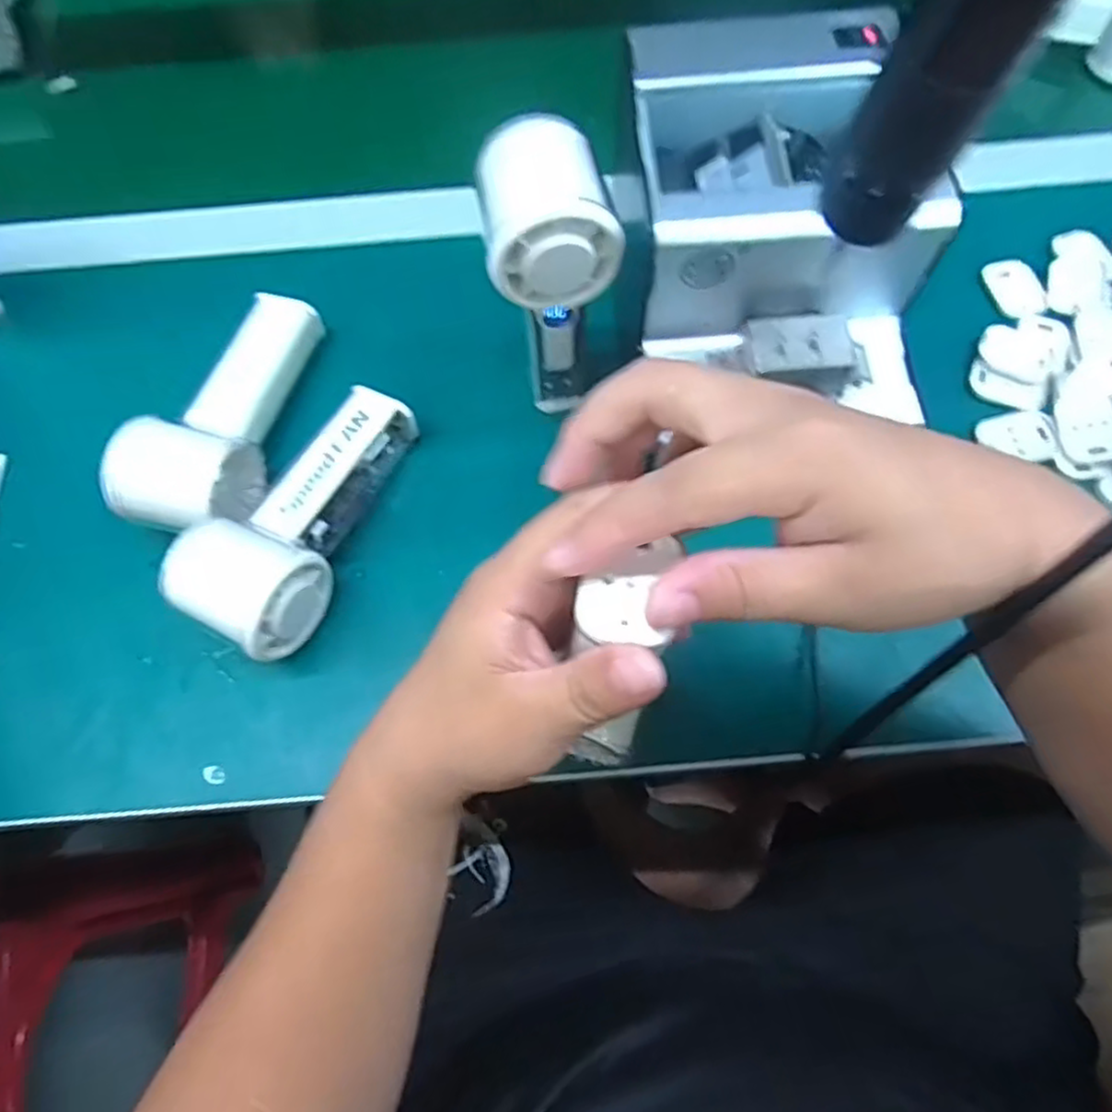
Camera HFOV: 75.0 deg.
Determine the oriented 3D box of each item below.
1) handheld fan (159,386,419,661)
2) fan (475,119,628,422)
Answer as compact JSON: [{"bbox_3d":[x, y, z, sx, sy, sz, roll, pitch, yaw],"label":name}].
[{"bbox_3d":[-0.124,-0.026,0.379,0.055,0.043,0.147,27,71,12],"label":"handheld fan"},{"bbox_3d":[-0.002,-0.134,0.353,0.056,0.132,0.059,-9,68,-2],"label":"fan"}]

